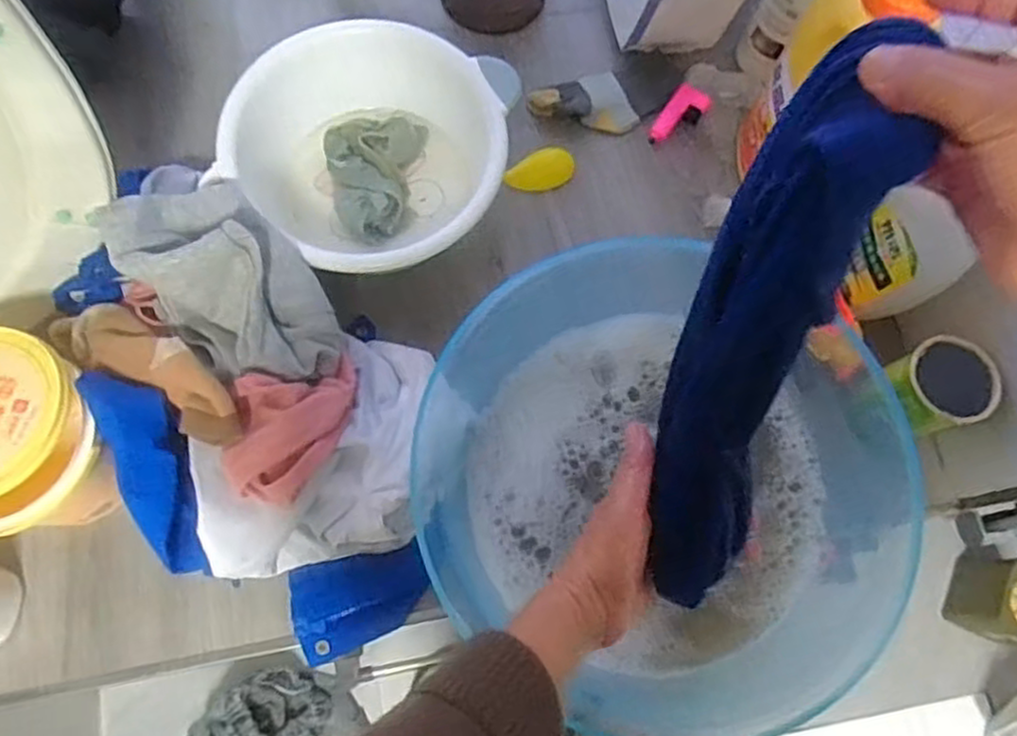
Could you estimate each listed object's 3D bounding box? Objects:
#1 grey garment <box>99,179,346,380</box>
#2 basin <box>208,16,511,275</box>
[{"bbox_3d":[-0.225,-0.072,0.580,0.114,0.073,0.199,-41,78,-14],"label":"grey garment"},{"bbox_3d":[-0.137,-0.202,0.687,0.246,0.104,0.227,1,72,-2],"label":"basin"}]

